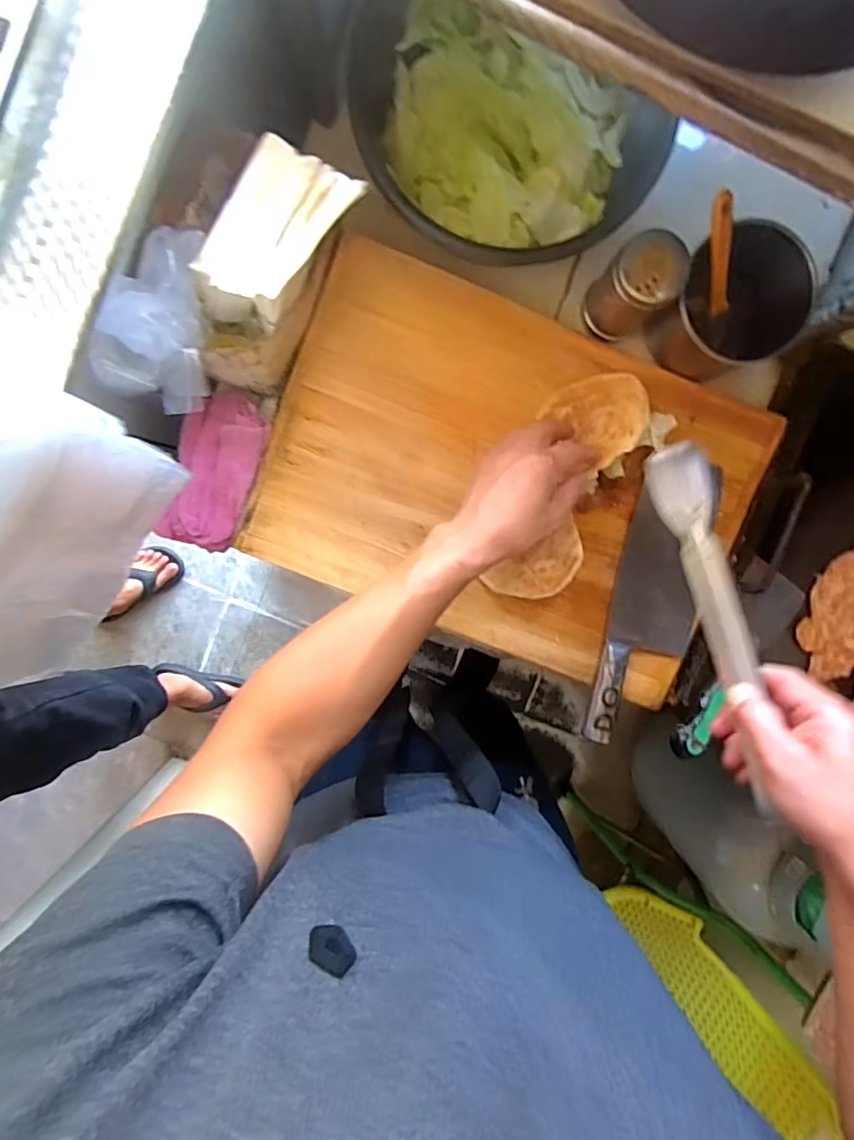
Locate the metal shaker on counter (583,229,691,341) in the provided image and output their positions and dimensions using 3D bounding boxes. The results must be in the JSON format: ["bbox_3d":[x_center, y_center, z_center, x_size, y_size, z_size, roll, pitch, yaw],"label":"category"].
[{"bbox_3d":[0.196,-0.268,0.529,0.064,0.100,0.060,0,96,-2],"label":"metal shaker on counter"}]

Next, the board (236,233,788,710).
[{"bbox_3d":[0.090,-0.100,0.582,0.481,0.038,0.346,21,95,-4],"label":"board"}]

